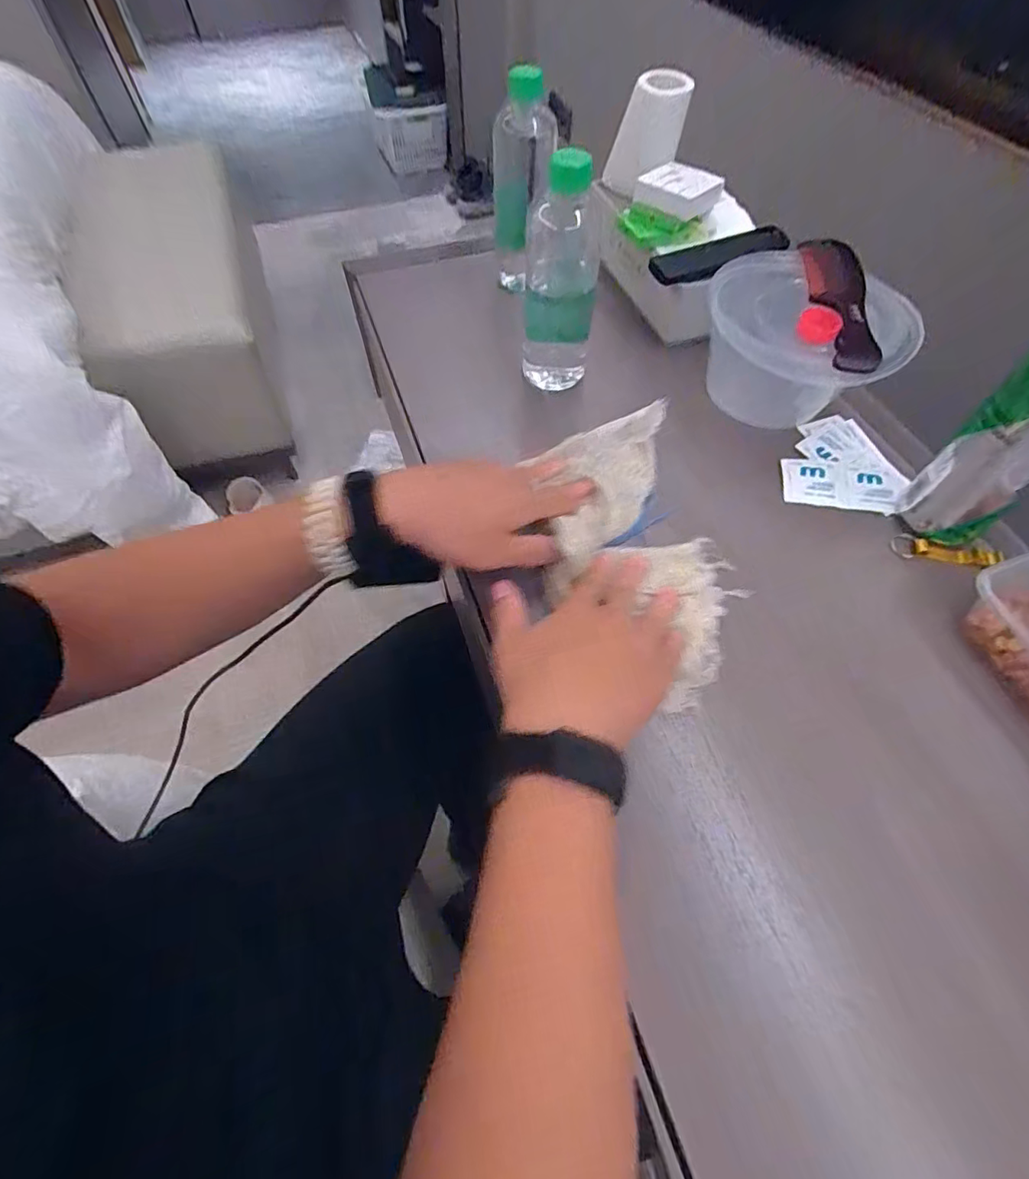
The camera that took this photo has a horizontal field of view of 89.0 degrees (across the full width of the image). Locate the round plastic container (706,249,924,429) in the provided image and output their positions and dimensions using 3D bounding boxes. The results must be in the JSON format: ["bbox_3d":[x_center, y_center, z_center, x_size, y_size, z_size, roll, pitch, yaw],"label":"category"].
[{"bbox_3d":[0.258,-0.222,0.500,0.166,0.098,0.166,1,60,-1],"label":"round plastic container"}]

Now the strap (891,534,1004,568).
[{"bbox_3d":[0.356,-0.031,0.433,0.075,0.006,0.023,13,60,21],"label":"strap"}]

